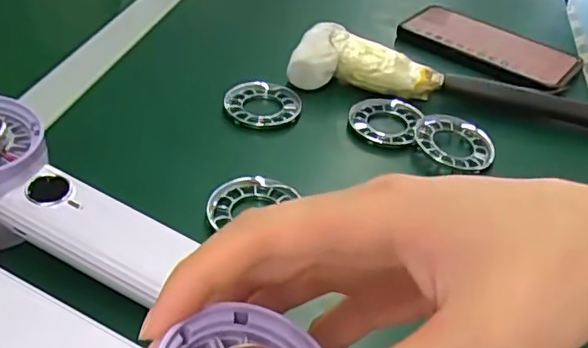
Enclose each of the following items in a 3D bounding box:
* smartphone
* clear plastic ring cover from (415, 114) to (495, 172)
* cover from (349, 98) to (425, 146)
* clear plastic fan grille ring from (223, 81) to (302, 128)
[{"bbox_3d":[0.174,-0.117,0.527,0.152,0.014,0.075,25,44,24],"label":"smartphone"},{"bbox_3d":[0.113,-0.022,0.410,0.055,0.010,0.051,16,40,14],"label":"clear plastic ring cover"},{"bbox_3d":[0.067,-0.039,0.431,0.050,0.009,0.056,15,40,13],"label":"cover"},{"bbox_3d":[-0.023,-0.052,0.436,0.055,0.010,0.053,2,39,-2],"label":"clear plastic fan grille ring"}]

